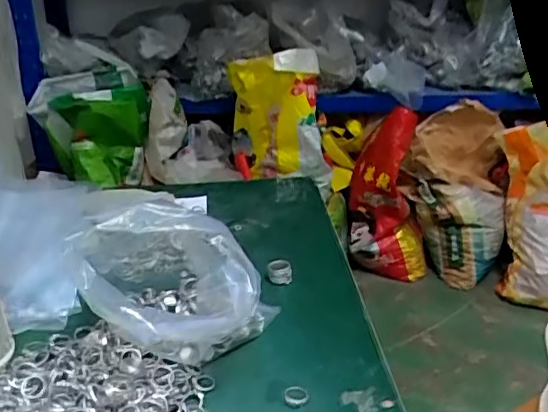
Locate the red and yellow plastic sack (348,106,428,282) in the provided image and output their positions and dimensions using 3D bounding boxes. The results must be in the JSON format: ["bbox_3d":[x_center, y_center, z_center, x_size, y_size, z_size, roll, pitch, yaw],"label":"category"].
[{"bbox_3d":[0.404,-0.021,1.936,0.291,0.597,0.181,9,28,13],"label":"red and yellow plastic sack"}]

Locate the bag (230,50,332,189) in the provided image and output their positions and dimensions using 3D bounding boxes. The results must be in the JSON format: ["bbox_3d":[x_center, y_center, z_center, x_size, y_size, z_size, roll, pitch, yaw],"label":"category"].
[{"bbox_3d":[0.024,-0.268,1.759,0.303,0.395,0.157,-2,27,-7],"label":"bag"}]

